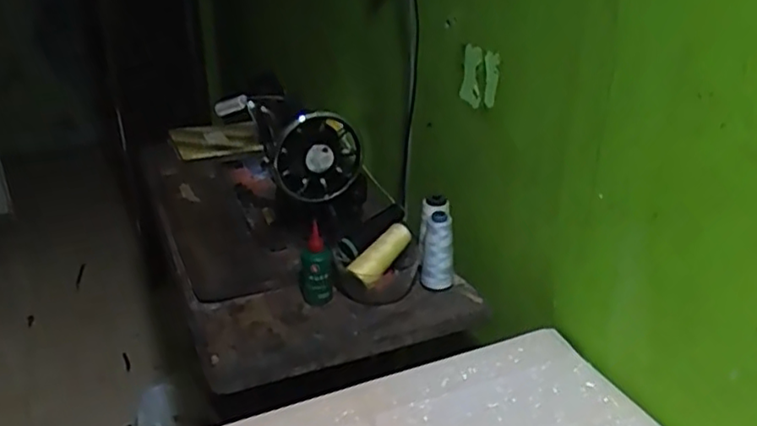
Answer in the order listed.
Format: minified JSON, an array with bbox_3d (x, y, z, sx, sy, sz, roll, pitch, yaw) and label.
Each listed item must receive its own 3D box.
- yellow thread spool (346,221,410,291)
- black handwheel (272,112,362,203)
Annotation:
[{"bbox_3d":[0.005,0.058,0.941,0.032,0.039,0.109,21,56,40],"label":"yellow thread spool"},{"bbox_3d":[-0.087,-0.079,0.972,0.127,0.131,0.033,-9,28,-18],"label":"black handwheel"}]

